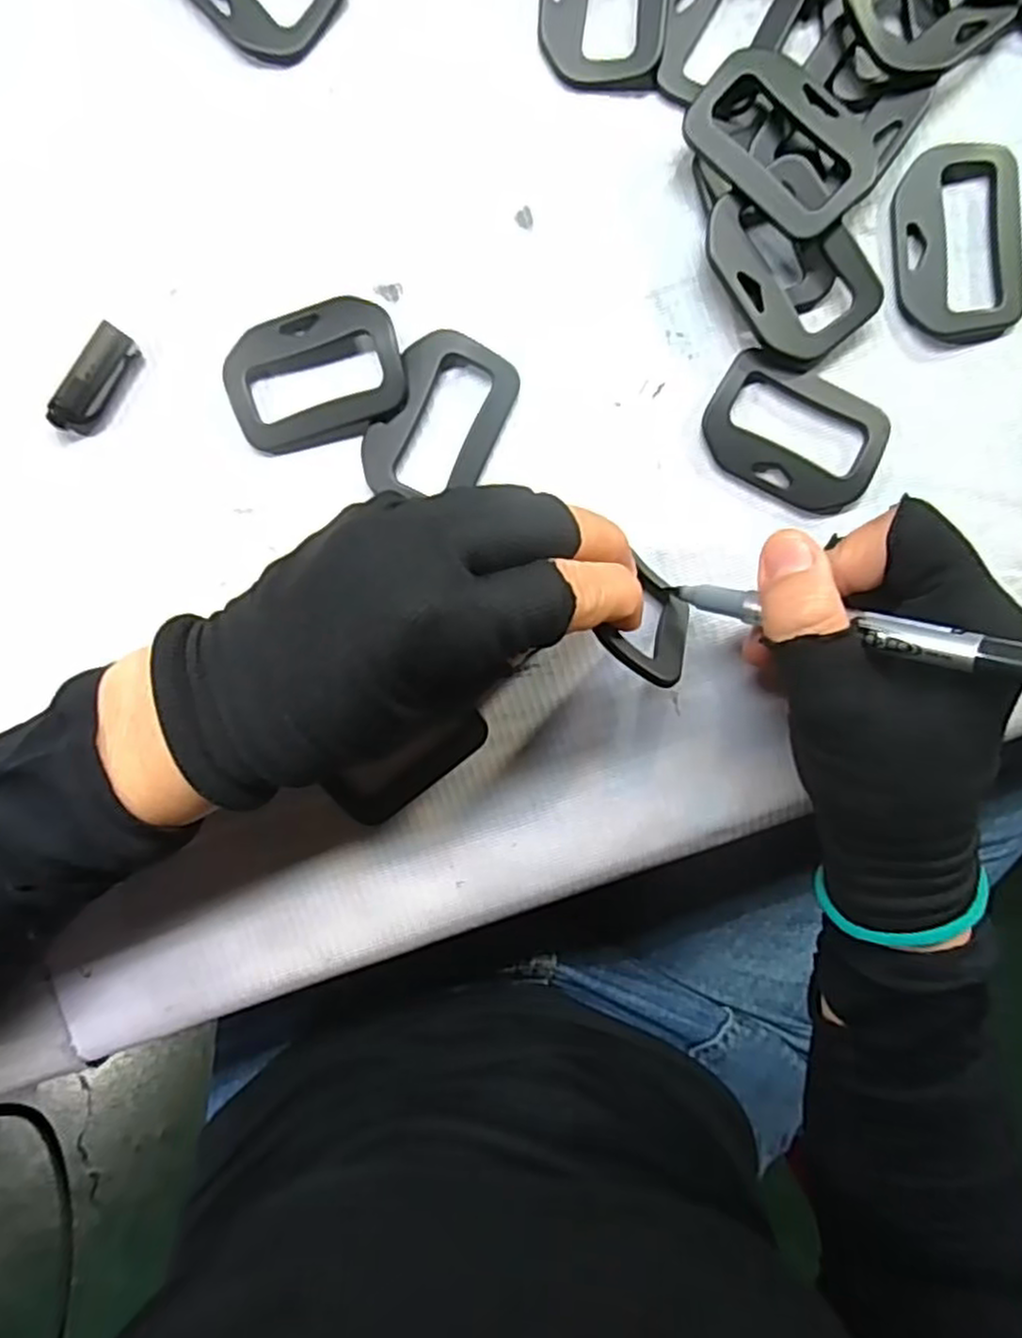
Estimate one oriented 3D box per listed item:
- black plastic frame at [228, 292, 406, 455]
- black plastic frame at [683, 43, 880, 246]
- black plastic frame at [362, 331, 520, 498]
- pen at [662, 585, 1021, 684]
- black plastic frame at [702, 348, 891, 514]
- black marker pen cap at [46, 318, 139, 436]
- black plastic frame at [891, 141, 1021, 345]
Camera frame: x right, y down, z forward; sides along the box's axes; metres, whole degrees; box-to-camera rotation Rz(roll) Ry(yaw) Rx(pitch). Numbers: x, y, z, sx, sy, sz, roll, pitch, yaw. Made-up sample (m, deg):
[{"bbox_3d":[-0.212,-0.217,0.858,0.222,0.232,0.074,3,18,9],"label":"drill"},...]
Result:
[{"bbox_3d":[-0.067,-0.102,0.257,0.061,0.004,0.042,-15,99,8],"label":"black plastic frame"},{"bbox_3d":[0.089,-0.171,0.240,0.061,0.006,0.042,43,94,0],"label":"black plastic frame"},{"bbox_3d":[-0.025,-0.085,0.260,0.040,0.007,0.058,26,94,-1],"label":"black plastic frame"},{"bbox_3d":[0.095,-0.012,0.214,0.124,0.007,0.010,18,96,43],"label":"pen"},{"bbox_3d":[0.098,-0.082,0.258,0.061,0.005,0.044,27,94,-1],"label":"black plastic frame"},{"bbox_3d":[-0.144,-0.099,0.258,0.015,0.008,0.038,32,94,-2],"label":"black marker pen cap"},{"bbox_3d":[0.151,-0.143,0.252,0.042,0.005,0.062,-7,94,1],"label":"black plastic frame"}]

